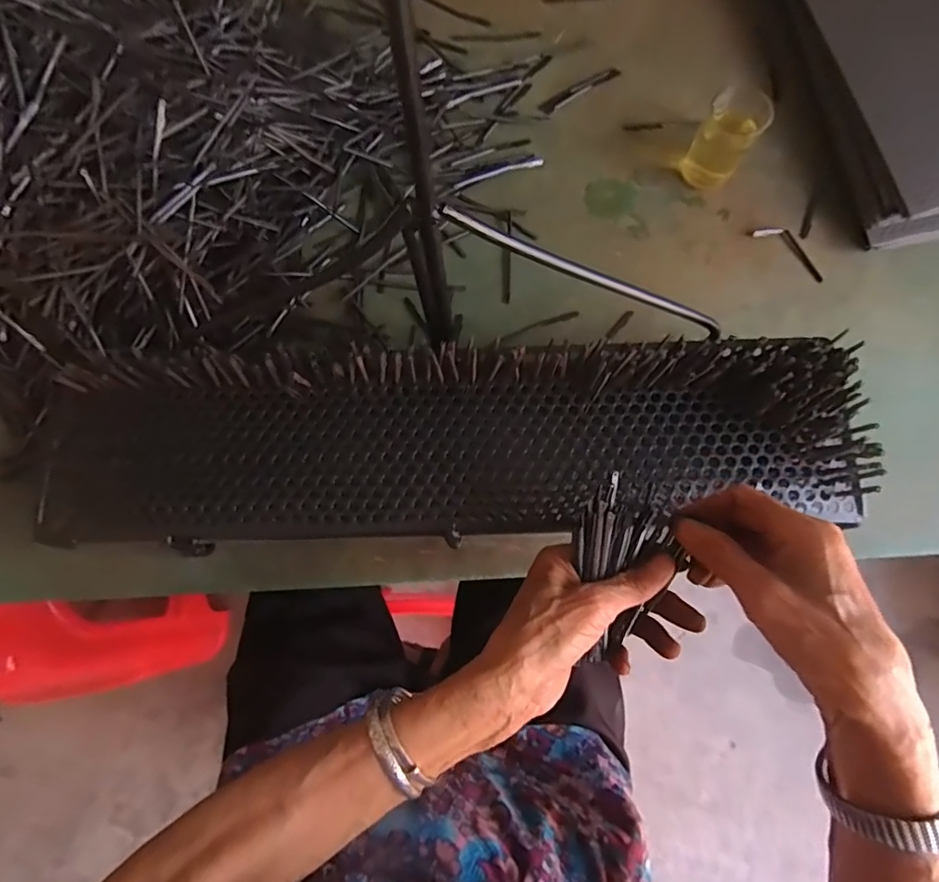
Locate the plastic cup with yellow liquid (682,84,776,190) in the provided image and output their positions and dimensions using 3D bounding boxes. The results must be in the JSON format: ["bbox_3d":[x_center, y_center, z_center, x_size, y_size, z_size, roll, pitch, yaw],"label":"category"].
[{"bbox_3d":[0.245,-0.289,0.491,0.051,0.075,0.054,0,78,1],"label":"plastic cup with yellow liquid"}]

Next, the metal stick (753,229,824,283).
[{"bbox_3d":[0.323,-0.191,0.515,0.080,0.007,0.026,39,81,9],"label":"metal stick"}]

